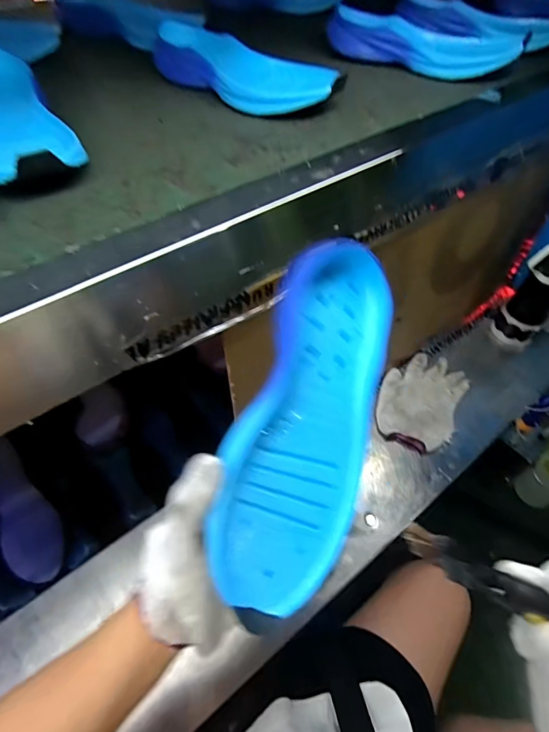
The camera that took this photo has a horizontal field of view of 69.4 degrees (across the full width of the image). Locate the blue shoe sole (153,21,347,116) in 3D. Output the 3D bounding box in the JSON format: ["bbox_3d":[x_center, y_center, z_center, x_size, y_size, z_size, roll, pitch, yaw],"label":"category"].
[{"bbox_3d":[-0.041,-0.333,0.447,0.239,0.035,0.088,34,59,22],"label":"blue shoe sole"}]

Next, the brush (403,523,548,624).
[{"bbox_3d":[0.147,0.122,0.185,0.173,0.011,0.016,22,55,18],"label":"brush"}]

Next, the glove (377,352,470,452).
[{"bbox_3d":[0.258,0.059,0.704,0.133,0.018,0.192,24,56,16],"label":"glove"}]

